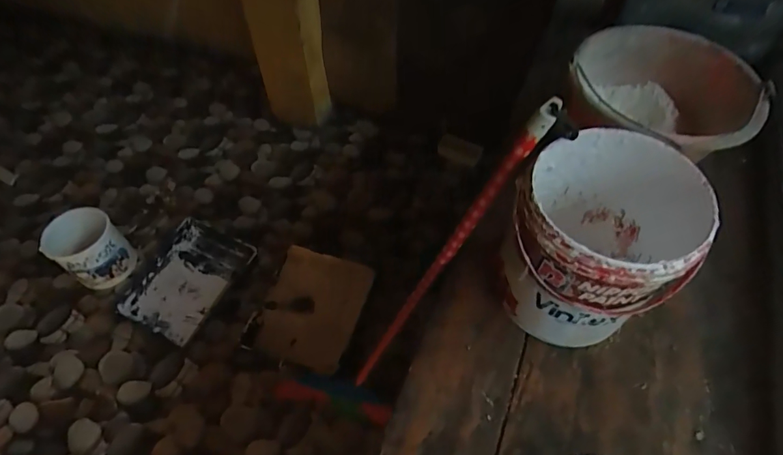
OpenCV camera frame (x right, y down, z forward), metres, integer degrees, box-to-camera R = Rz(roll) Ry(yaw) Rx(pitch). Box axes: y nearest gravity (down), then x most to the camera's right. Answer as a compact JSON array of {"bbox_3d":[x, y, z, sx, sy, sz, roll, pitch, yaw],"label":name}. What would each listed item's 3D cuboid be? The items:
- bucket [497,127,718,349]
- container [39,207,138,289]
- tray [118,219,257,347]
[{"bbox_3d":[0.221,0.018,0.510,0.177,0.193,0.186,19,57,12],"label":"bucket"},{"bbox_3d":[-0.916,0.069,1.355,0.194,0.181,0.181,26,59,17],"label":"container"},{"bbox_3d":[-0.635,0.156,1.379,0.298,0.072,0.355,20,57,13],"label":"tray"}]

